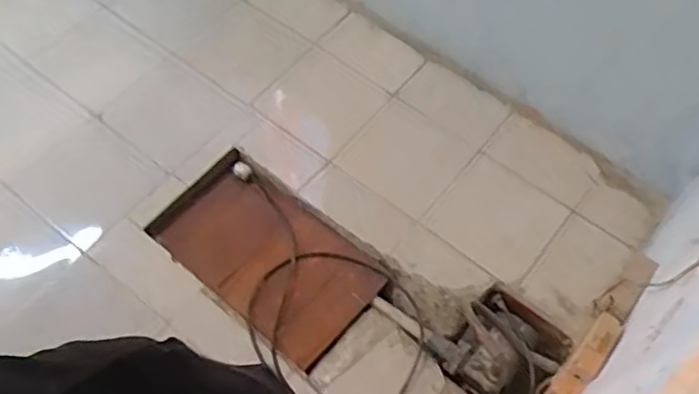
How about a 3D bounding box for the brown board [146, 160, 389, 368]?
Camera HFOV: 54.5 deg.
[{"bbox_3d":[-0.197,0.153,1.704,0.515,0.031,0.311,37,74,15],"label":"brown board"}]

